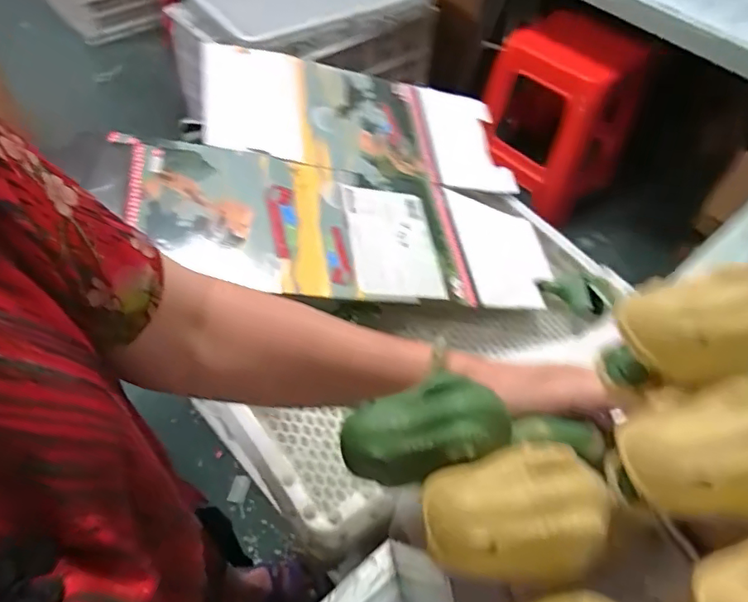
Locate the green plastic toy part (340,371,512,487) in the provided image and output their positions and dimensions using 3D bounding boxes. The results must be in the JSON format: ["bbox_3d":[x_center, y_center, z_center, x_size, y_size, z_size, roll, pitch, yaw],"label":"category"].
[{"bbox_3d":[0.022,0.059,0.237,0.066,0.024,0.034,-21,59,1],"label":"green plastic toy part"}]

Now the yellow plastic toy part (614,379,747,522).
[{"bbox_3d":[0.121,0.055,0.202,0.060,0.033,0.042,3,52,-1],"label":"yellow plastic toy part"}]

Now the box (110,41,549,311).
[{"bbox_3d":[-0.041,-0.176,0.764,0.522,0.039,0.418,2,58,-20],"label":"box"}]

